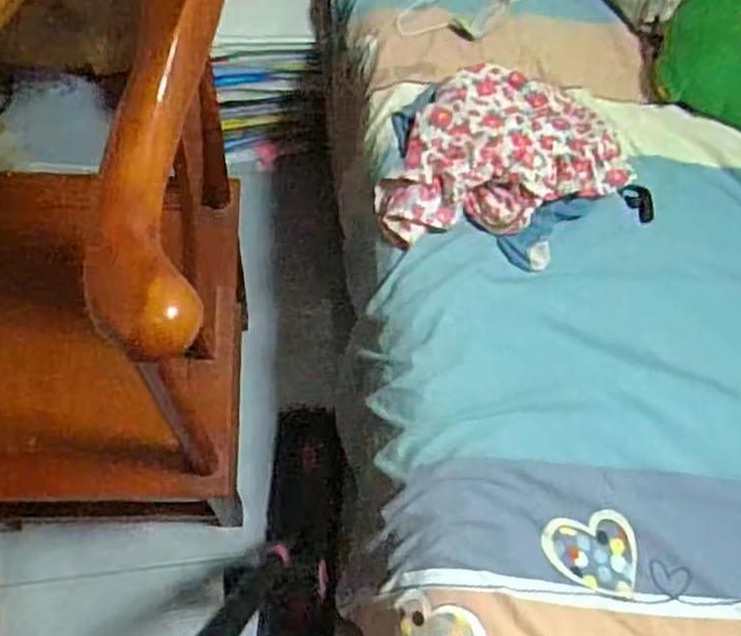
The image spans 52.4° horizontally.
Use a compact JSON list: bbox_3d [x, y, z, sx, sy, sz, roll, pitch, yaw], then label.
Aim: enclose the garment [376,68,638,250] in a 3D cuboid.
[{"bbox_3d":[0.167,-0.246,1.076,0.345,0.070,0.255,-17,70,-13],"label":"garment"}]

